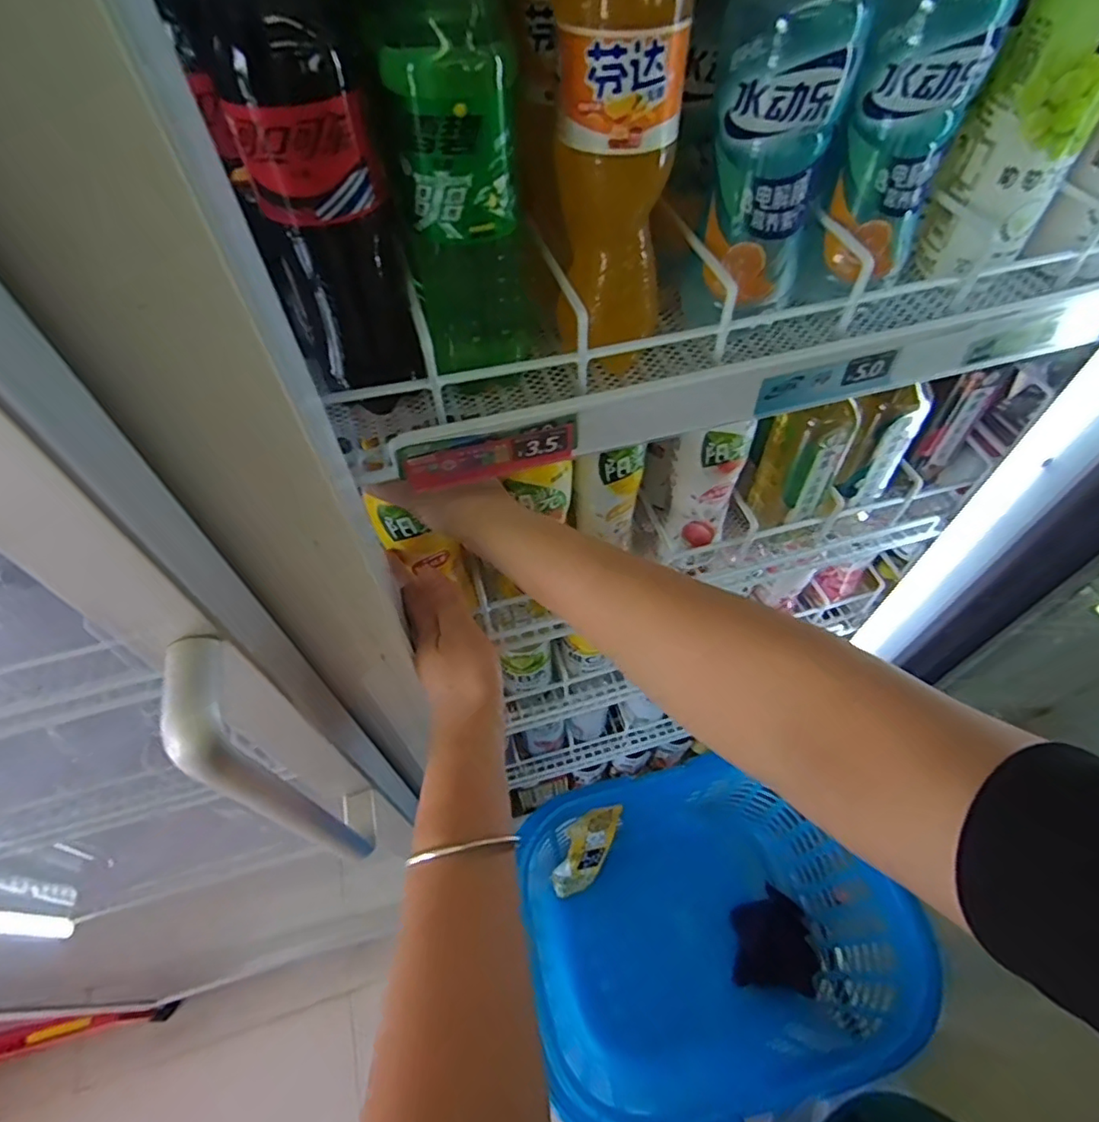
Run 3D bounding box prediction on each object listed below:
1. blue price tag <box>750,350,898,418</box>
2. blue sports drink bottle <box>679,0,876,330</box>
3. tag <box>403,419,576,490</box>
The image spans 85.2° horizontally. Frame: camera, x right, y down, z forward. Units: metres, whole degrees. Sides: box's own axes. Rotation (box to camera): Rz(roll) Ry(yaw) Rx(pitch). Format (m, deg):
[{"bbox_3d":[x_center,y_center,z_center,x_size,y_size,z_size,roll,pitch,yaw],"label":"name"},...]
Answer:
[{"bbox_3d":[0.182,-0.118,0.390,0.098,0.028,0.005,-15,55,-9],"label":"blue price tag"},{"bbox_3d":[0.125,-0.242,0.329,0.069,0.193,0.078,19,57,15],"label":"blue sports drink bottle"},{"bbox_3d":[-0.033,-0.062,0.355,0.101,0.030,0.004,-15,55,-9],"label":"tag"}]

